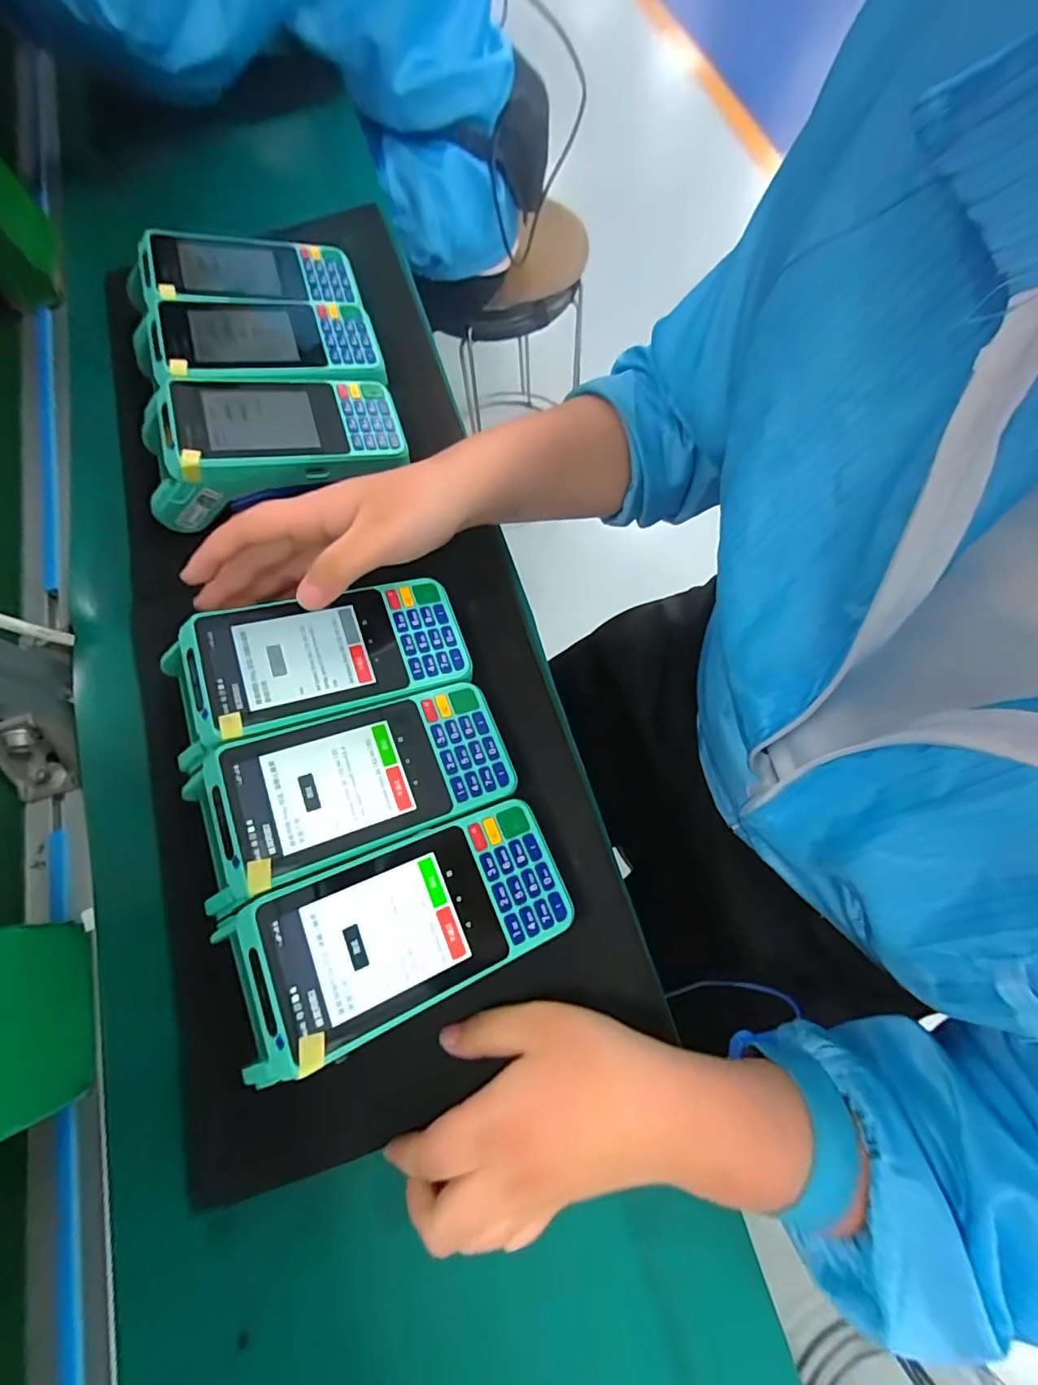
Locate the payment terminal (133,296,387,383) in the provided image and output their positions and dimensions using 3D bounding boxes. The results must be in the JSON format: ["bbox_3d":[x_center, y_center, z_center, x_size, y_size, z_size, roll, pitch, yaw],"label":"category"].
[{"bbox_3d":[-0.193,-0.254,0.383,0.169,0.042,0.088,-17,71,-4],"label":"payment terminal"}]

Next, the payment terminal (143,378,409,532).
[{"bbox_3d":[-0.169,-0.177,0.359,0.172,0.045,0.083,-19,72,-4],"label":"payment terminal"}]

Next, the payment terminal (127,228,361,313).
[{"bbox_3d":[-0.218,-0.325,0.410,0.167,0.040,0.086,-21,72,-5],"label":"payment terminal"}]

